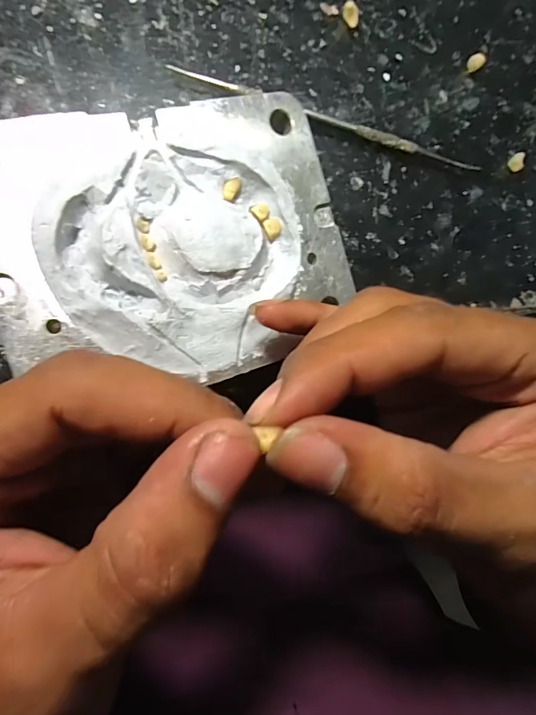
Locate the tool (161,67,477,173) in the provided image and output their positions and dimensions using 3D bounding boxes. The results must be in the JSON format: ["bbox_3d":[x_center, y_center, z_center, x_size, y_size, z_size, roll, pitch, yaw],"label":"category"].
[{"bbox_3d":[0.034,-0.126,0.211,0.169,0.007,0.011,14,86,-8],"label":"tool"}]

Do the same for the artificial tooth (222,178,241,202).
[{"bbox_3d":[-0.015,-0.069,0.166,0.007,0.004,0.009,4,87,-8],"label":"artificial tooth"}]

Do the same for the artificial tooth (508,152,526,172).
[{"bbox_3d":[0.141,-0.110,0.227,0.010,0.006,0.009,-36,94,-8],"label":"artificial tooth"}]

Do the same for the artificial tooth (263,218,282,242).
[{"bbox_3d":[0.002,-0.056,0.176,0.007,0.005,0.009,-17,91,-9],"label":"artificial tooth"}]

